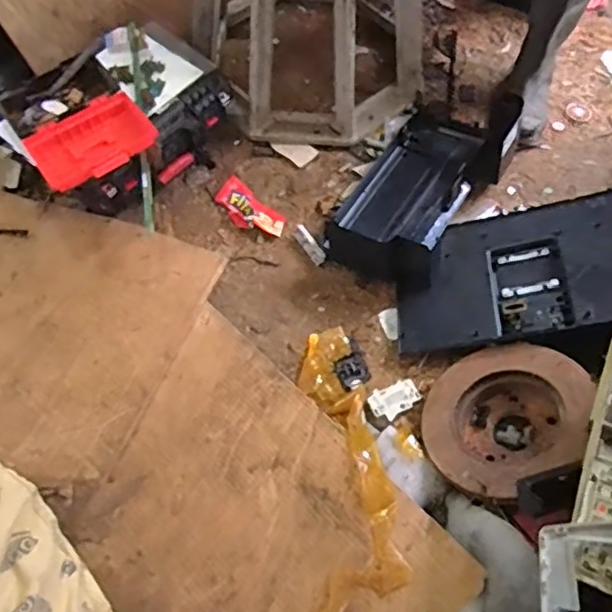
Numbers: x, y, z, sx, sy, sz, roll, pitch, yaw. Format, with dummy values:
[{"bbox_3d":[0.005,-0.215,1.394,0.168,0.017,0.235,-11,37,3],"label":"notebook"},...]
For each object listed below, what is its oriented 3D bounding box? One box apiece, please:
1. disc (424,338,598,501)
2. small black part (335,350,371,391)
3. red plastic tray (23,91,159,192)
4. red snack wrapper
[{"bbox_3d":[0.293,0.168,0.889,0.239,0.093,0.248,-6,45,26],"label":"disc"},{"bbox_3d":[0.077,0.108,0.999,0.055,0.015,0.055,-27,63,-12],"label":"small black part"},{"bbox_3d":[-0.366,-0.282,1.053,0.199,0.030,0.151,-34,65,-16],"label":"red plastic tray"},{"bbox_3d":[-0.110,-0.184,1.178,0.150,0.026,0.074,36,68,20],"label":"red snack wrapper"}]

